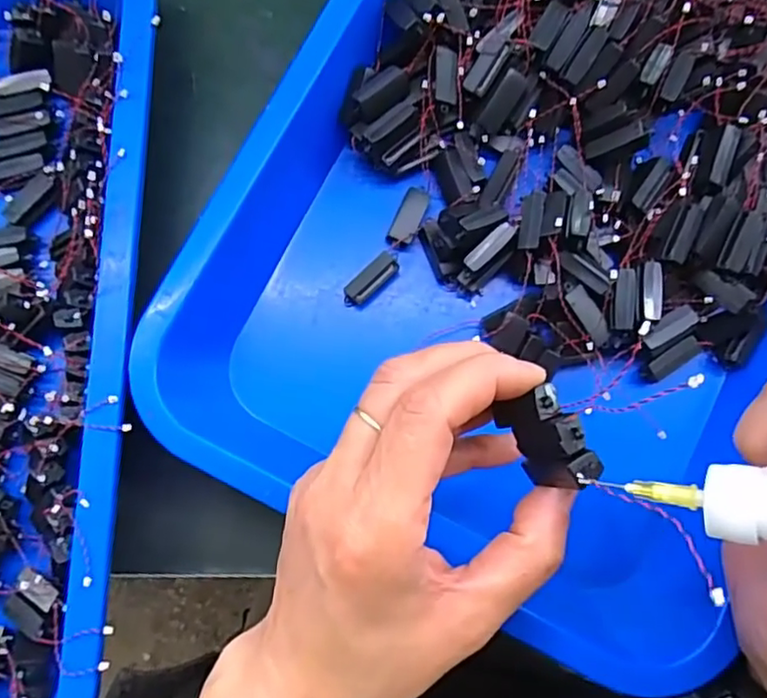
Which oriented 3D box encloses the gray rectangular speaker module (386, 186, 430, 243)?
[{"bbox_3d":[0.013,-0.065,0.302,0.013,0.004,0.028,25,82,2],"label":"gray rectangular speaker module"}]

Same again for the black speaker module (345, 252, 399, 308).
[{"bbox_3d":[-0.006,-0.033,0.298,0.031,0.010,0.011,-42,85,-6],"label":"black speaker module"}]

